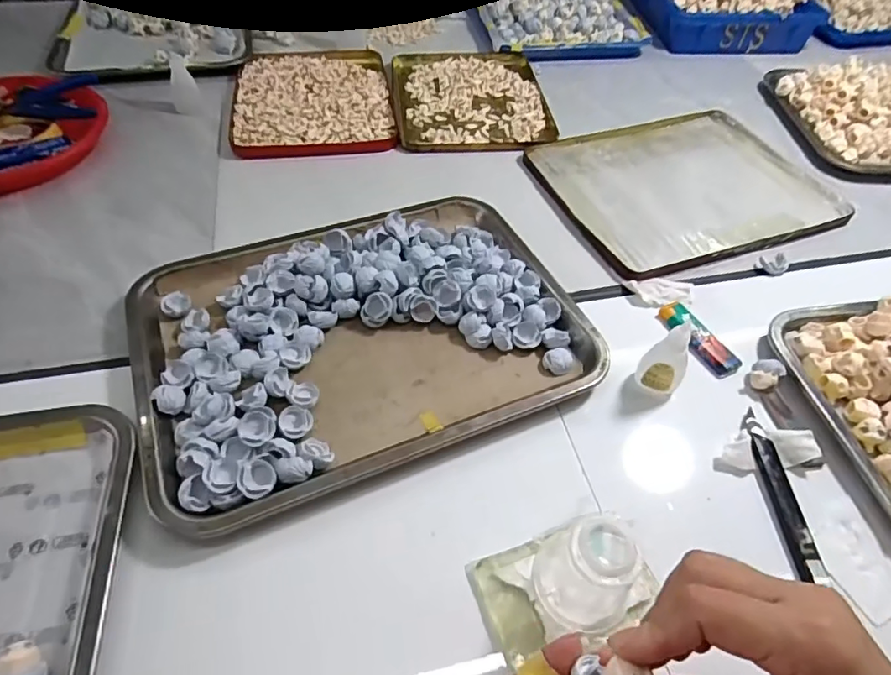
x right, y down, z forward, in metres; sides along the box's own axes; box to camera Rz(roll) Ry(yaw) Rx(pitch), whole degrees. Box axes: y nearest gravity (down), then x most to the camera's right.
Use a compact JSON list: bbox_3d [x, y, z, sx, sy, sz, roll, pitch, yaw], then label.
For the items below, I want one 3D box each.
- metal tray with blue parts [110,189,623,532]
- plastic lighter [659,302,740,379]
[{"bbox_3d":[-0.069,-0.008,0.450,0.348,0.035,0.261,-18,55,-17],"label":"metal tray with blue parts"},{"bbox_3d":[0.224,0.000,0.475,0.025,0.011,0.080,-19,56,-18],"label":"plastic lighter"}]

